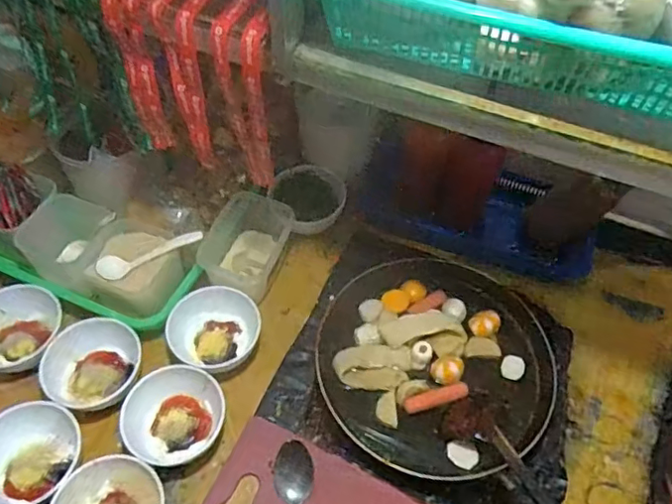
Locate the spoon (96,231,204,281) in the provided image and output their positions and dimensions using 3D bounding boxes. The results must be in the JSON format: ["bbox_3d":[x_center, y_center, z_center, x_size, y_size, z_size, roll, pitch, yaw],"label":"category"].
[{"bbox_3d":[-0.196,-0.001,0.601,0.113,0.017,0.026,-20,56,5],"label":"spoon"}]

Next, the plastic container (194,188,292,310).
[{"bbox_3d":[-0.098,-0.002,0.645,0.079,0.066,0.123,18,56,11],"label":"plastic container"}]

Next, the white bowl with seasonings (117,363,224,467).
[{"bbox_3d":[-0.156,0.158,0.547,0.091,0.042,0.085,1,55,-1],"label":"white bowl with seasonings"}]

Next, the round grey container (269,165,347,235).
[{"bbox_3d":[-0.029,-0.062,0.706,0.090,0.050,0.096,1,55,-1],"label":"round grey container"}]

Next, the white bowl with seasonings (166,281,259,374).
[{"bbox_3d":[-0.127,0.079,0.597,0.089,0.038,0.081,1,55,-1],"label":"white bowl with seasonings"}]

